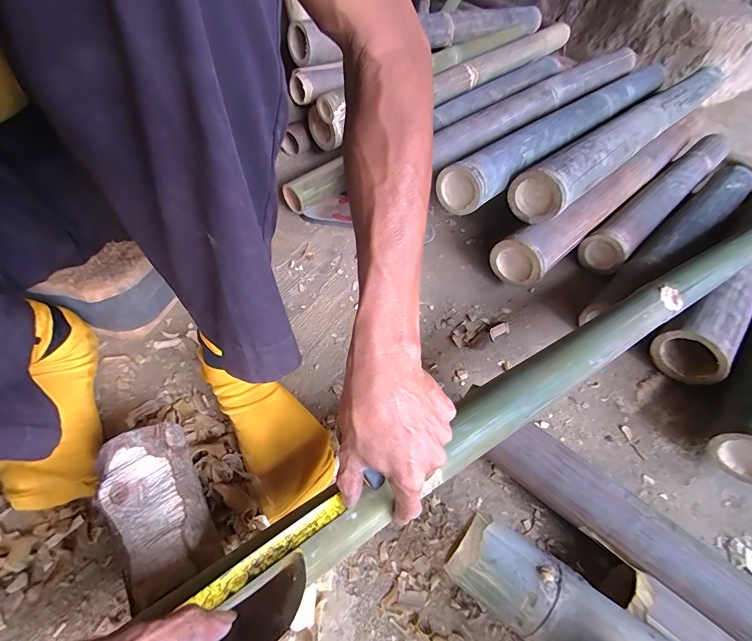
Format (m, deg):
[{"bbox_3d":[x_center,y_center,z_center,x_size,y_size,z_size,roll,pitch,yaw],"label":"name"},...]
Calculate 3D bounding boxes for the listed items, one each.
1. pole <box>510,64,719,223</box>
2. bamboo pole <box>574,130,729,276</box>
[{"bbox_3d":[0.465,-0.344,0.701,0.634,0.086,0.086,-34,62,-28],"label":"pole"},{"bbox_3d":[0.529,-0.231,0.701,0.477,0.086,0.066,-35,62,-28],"label":"bamboo pole"}]

